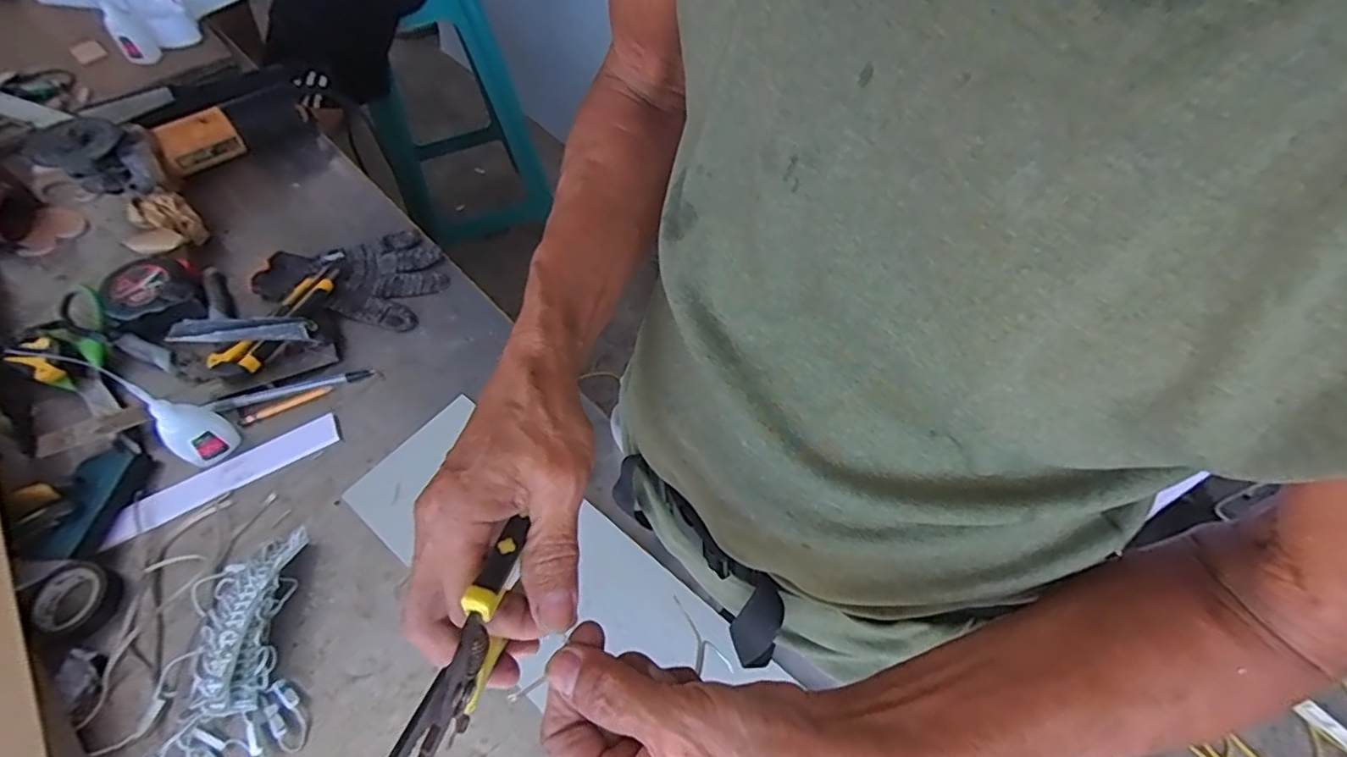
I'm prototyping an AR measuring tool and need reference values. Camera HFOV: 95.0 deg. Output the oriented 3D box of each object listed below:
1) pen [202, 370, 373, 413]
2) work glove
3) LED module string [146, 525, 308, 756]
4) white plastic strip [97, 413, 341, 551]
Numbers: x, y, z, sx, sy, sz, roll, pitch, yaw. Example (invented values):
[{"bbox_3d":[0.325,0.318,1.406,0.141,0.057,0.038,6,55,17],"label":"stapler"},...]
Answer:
[{"bbox_3d":[-0.374,0.011,0.604,0.146,0.010,0.015,-15,58,-10],"label":"pen"},{"bbox_3d":[-0.353,-0.121,0.688,0.192,0.015,0.131,9,57,5],"label":"work glove"},{"bbox_3d":[-0.333,0.212,0.460,0.097,0.036,0.183,-11,58,-7],"label":"LED module string"},{"bbox_3d":[-0.405,0.088,0.557,0.194,0.004,0.035,-27,61,-17],"label":"white plastic strip"}]

